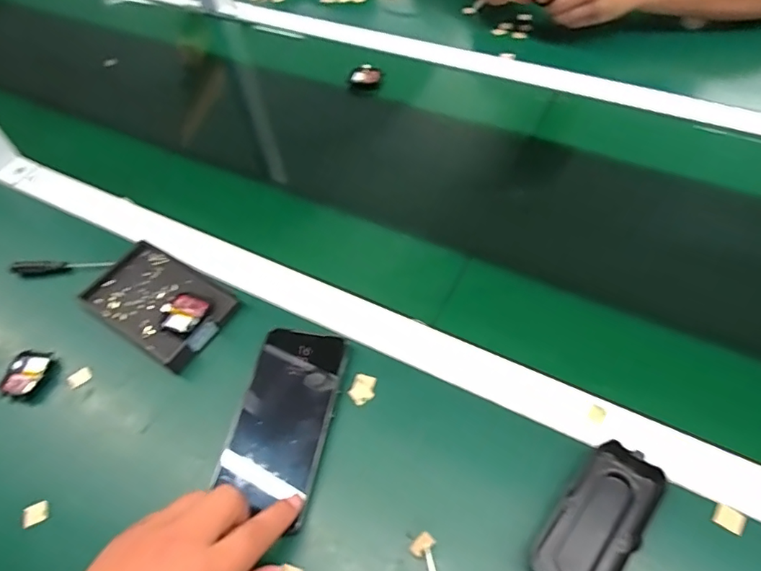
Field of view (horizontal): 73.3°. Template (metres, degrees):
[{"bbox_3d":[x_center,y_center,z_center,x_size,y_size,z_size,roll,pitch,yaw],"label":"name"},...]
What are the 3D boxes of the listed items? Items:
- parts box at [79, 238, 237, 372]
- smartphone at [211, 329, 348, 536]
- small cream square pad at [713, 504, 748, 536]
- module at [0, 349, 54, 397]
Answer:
[{"bbox_3d":[-0.216,0.015,0.502,0.140,0.026,0.087,28,61,23],"label":"parts box"},{"bbox_3d":[-0.079,0.104,0.424,0.076,0.008,0.145,10,60,9],"label":"smartphone"},{"bbox_3d":[0.248,0.165,0.362,0.019,0.004,0.015,25,60,21],"label":"small cream square pad"},{"bbox_3d":[-0.328,0.081,0.475,0.037,0.010,0.043,-4,54,2],"label":"module"}]

